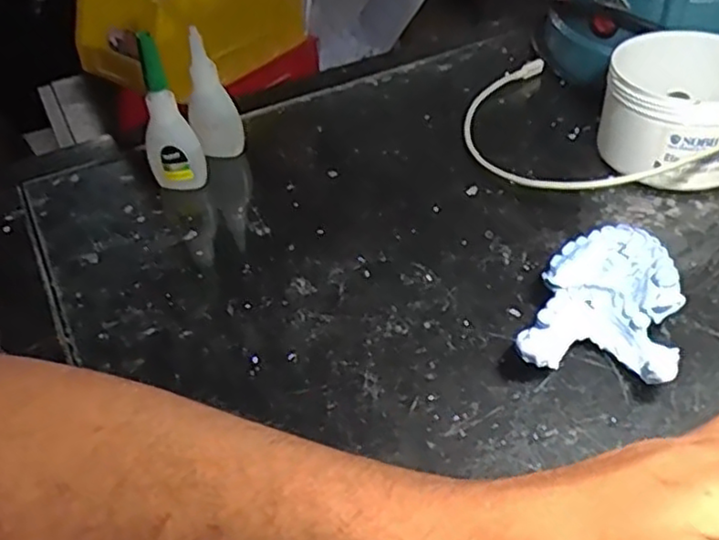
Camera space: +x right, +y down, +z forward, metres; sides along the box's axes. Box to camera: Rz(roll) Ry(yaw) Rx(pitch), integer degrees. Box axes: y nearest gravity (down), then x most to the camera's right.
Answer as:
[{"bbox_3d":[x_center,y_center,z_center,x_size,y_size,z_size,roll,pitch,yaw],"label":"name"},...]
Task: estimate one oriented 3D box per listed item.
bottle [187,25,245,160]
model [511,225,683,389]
[{"bbox_3d":[-0.096,-0.108,0.453,0.032,0.092,0.023,-15,43,-10],"label":"bottle"},{"bbox_3d":[0.119,0.018,0.336,0.064,0.025,0.094,13,46,19],"label":"model"}]

